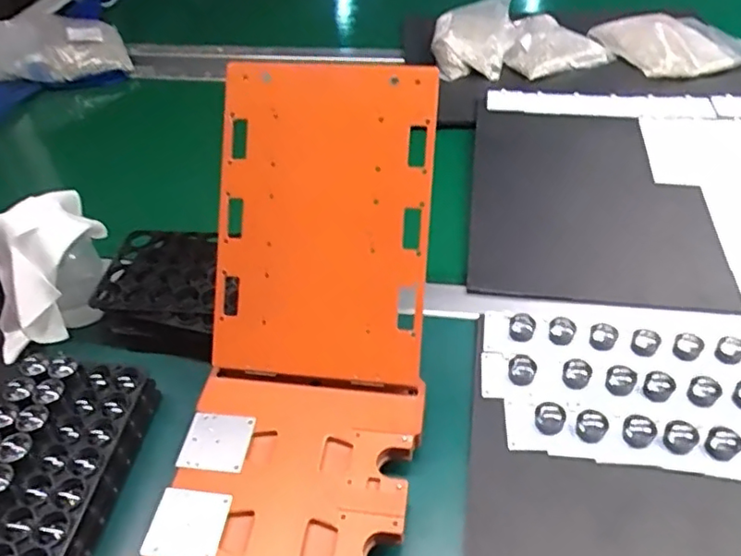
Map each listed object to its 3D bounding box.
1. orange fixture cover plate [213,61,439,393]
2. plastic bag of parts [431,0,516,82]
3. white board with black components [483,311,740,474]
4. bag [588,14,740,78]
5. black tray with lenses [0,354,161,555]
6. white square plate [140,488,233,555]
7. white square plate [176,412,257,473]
[{"bbox_3d":[-0.037,-0.040,0.446,0.157,0.235,0.011,4,5,7],"label":"orange fixture cover plate"},{"bbox_3d":[0.153,-0.364,0.891,0.115,0.051,0.170,10,47,14],"label":"plastic bag of parts"},{"bbox_3d":[0.332,0.090,0.457,0.473,0.022,0.148,5,46,9],"label":"white board with black components"},{"bbox_3d":[0.443,-0.346,0.871,0.170,0.034,0.169,-15,46,-11],"label":"bag"},{"bbox_3d":[-0.233,0.147,0.415,0.104,0.044,0.188,15,46,-4],"label":"black tray with lenses"},{"bbox_3d":[-0.119,0.162,0.388,0.049,0.004,0.044,3,45,7],"label":"white square plate"},{"bbox_3d":[-0.110,0.117,0.426,0.046,0.004,0.043,3,45,7],"label":"white square plate"}]

